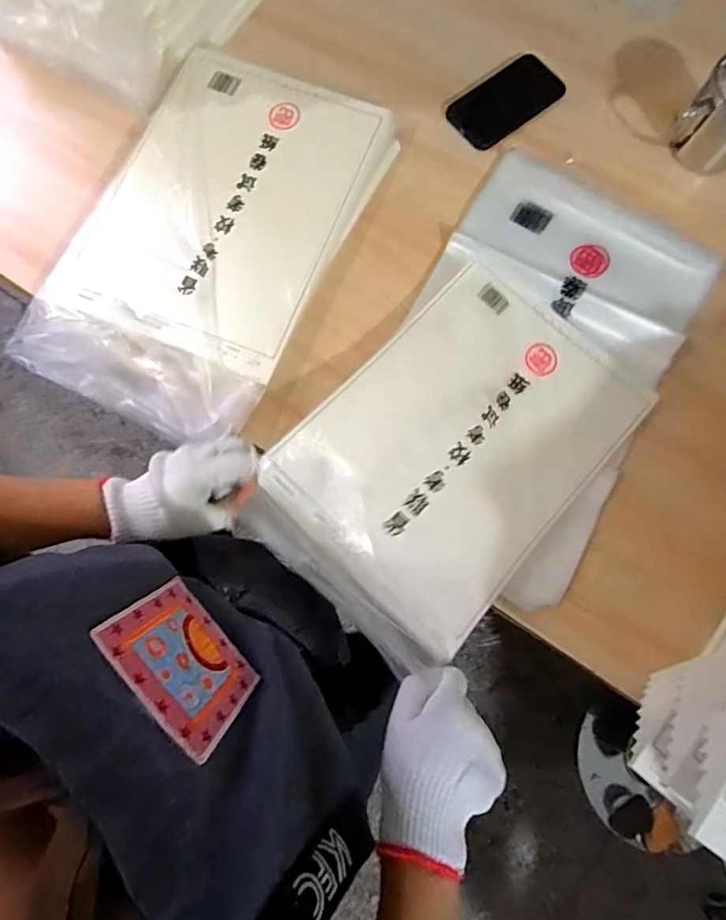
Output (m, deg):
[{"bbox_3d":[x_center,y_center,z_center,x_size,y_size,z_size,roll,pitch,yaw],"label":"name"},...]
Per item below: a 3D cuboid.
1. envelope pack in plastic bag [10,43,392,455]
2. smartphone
[{"bbox_3d":[-0.182,-0.261,0.608,0.291,0.042,0.456,24,79,4],"label":"envelope pack in plastic bag"},{"bbox_3d":[0.183,-0.465,0.667,0.148,0.008,0.087,-37,81,-8],"label":"smartphone"}]

